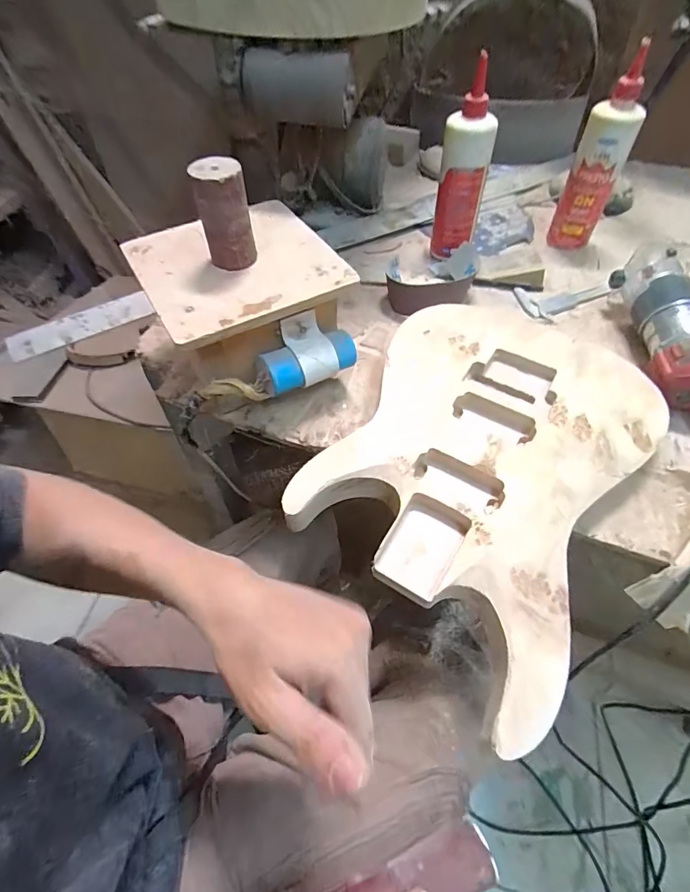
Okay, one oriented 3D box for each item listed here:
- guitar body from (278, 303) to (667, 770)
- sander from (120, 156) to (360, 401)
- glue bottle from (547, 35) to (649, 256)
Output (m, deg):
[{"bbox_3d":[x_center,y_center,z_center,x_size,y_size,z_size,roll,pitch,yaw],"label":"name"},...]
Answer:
[{"bbox_3d":[0.135,0.002,0.437,0.281,0.045,0.408,31,62,21],"label":"guitar body"},{"bbox_3d":[-0.111,-0.187,0.458,0.193,0.181,0.215,-27,58,-17],"label":"sander"},{"bbox_3d":[0.360,-0.400,0.616,0.065,0.219,0.051,1,55,2],"label":"glue bottle"}]

